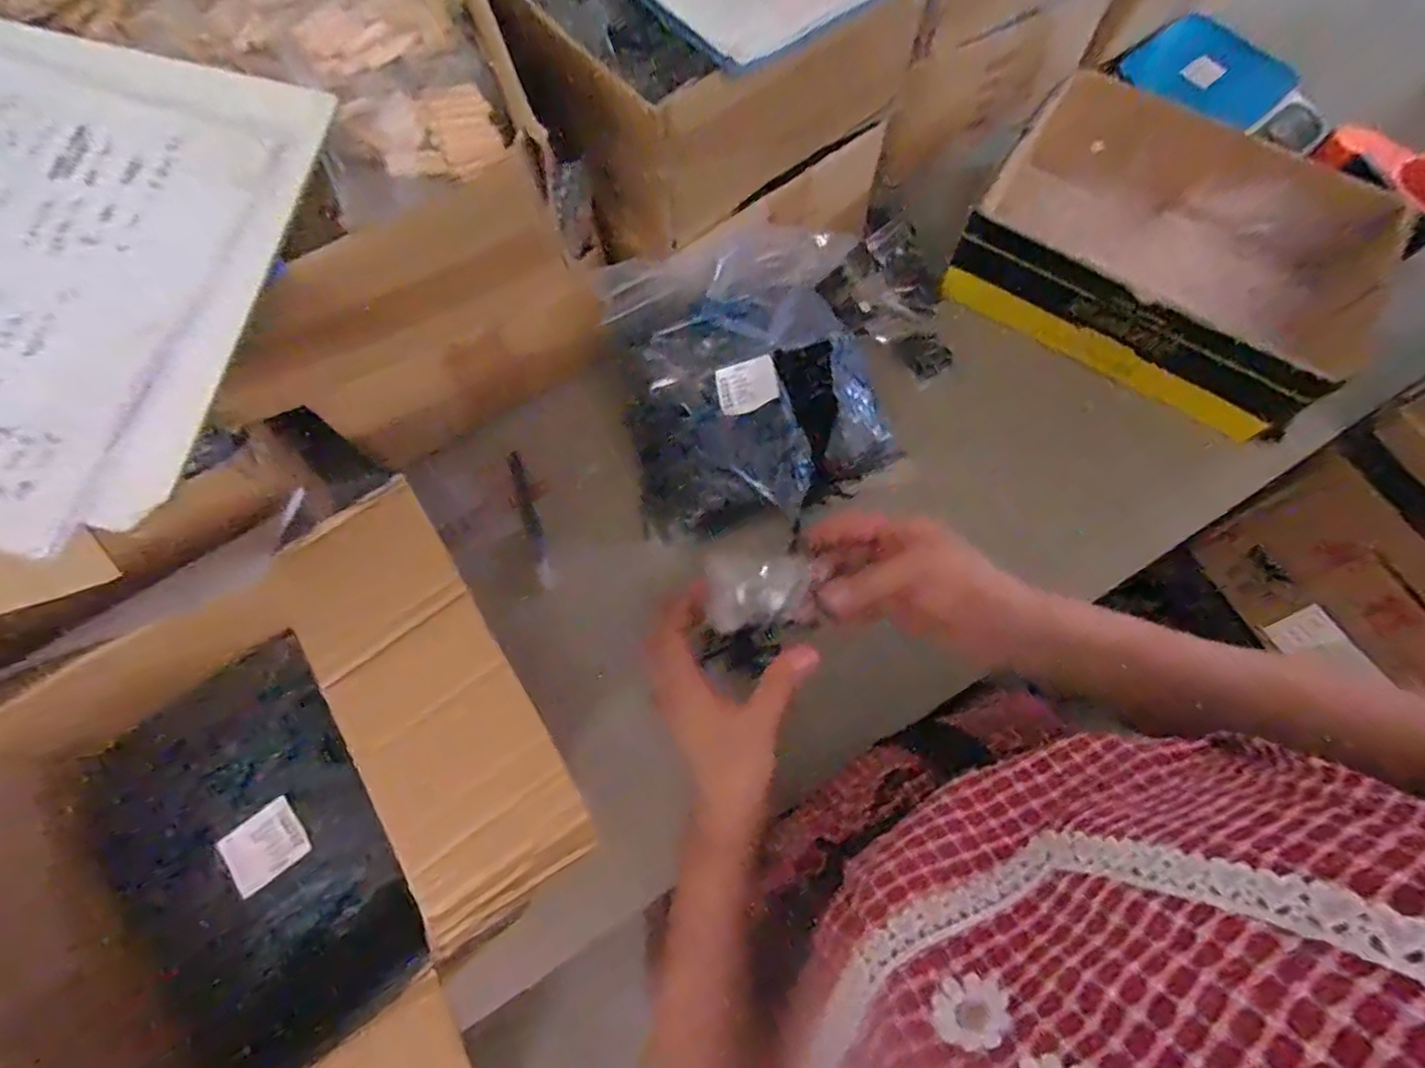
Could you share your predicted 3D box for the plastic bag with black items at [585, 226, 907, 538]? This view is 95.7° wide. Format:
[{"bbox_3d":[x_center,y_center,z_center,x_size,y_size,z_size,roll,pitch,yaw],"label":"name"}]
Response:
[{"bbox_3d":[0.033,-0.126,0.519,0.224,0.096,0.208,-18,72,-5],"label":"plastic bag with black items"}]

